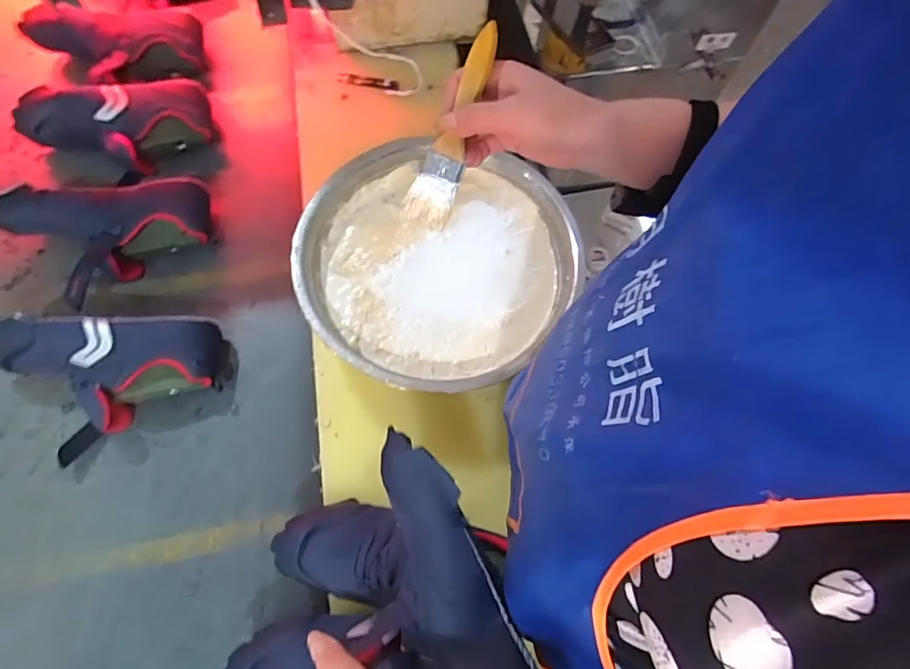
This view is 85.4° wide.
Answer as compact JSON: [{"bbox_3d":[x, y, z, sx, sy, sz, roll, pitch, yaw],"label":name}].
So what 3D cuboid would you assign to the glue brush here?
[{"bbox_3d":[-0.001,-0.162,0.391,0.037,0.014,0.152,23,105,8],"label":"glue brush"}]

